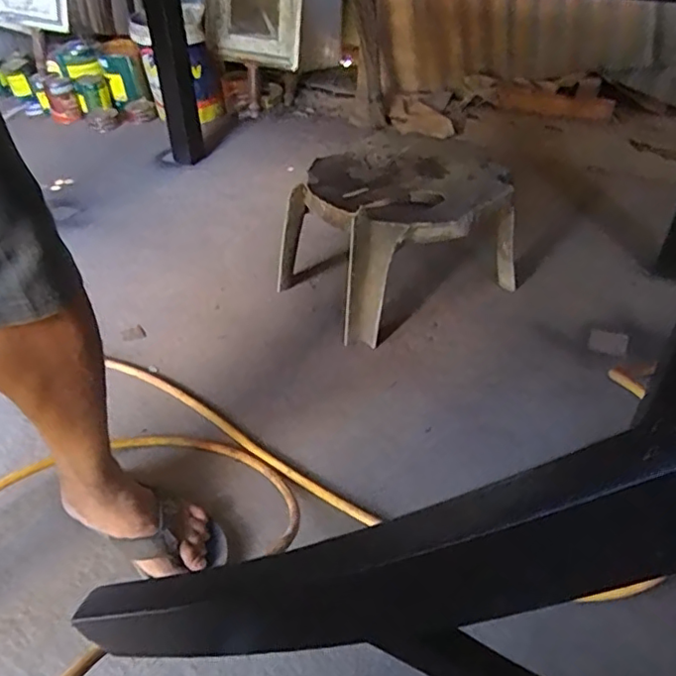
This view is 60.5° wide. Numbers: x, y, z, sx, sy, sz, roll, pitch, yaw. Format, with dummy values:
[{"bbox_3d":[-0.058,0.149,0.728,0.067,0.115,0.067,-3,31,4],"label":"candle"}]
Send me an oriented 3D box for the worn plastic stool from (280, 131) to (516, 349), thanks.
[{"bbox_3d":[0.113,-0.196,1.187,0.365,0.285,0.357,-23,43,-26],"label":"worn plastic stool"}]

